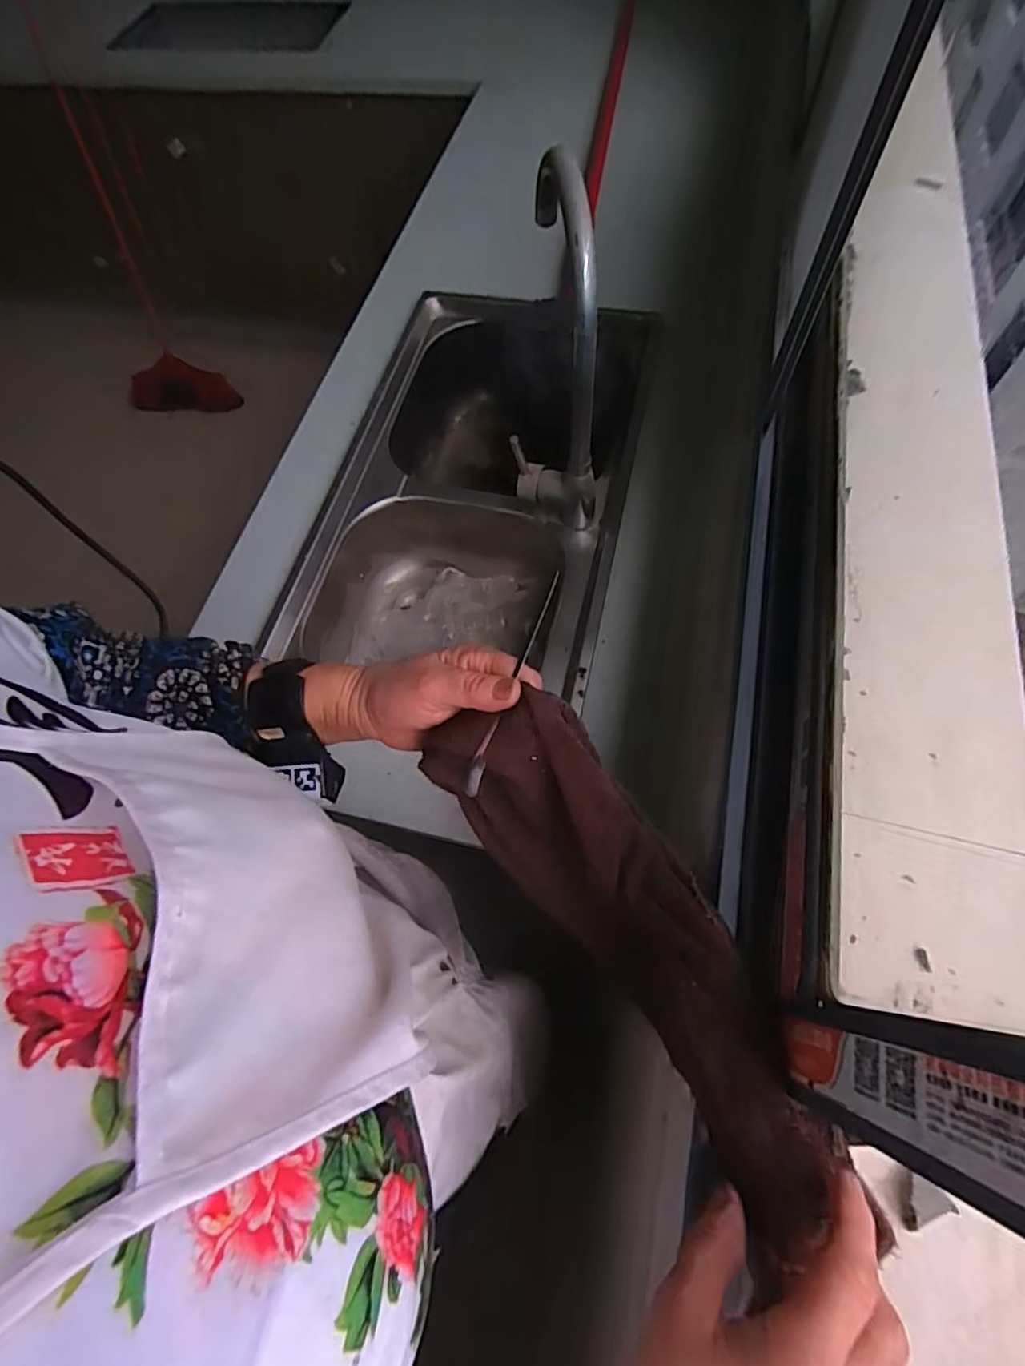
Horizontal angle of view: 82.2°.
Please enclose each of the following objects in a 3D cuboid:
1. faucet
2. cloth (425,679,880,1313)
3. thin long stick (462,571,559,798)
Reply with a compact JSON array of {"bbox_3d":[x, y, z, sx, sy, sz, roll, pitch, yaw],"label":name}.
[{"bbox_3d":[0.056,-0.367,0.692,0.108,0.383,0.186,3,64,8],"label":"faucet"},{"bbox_3d":[0.076,0.156,0.359,0.085,0.121,0.327,-33,80,-13],"label":"cloth"},{"bbox_3d":[0.000,0.001,0.346,0.011,0.007,0.139,23,90,11],"label":"thin long stick"}]

